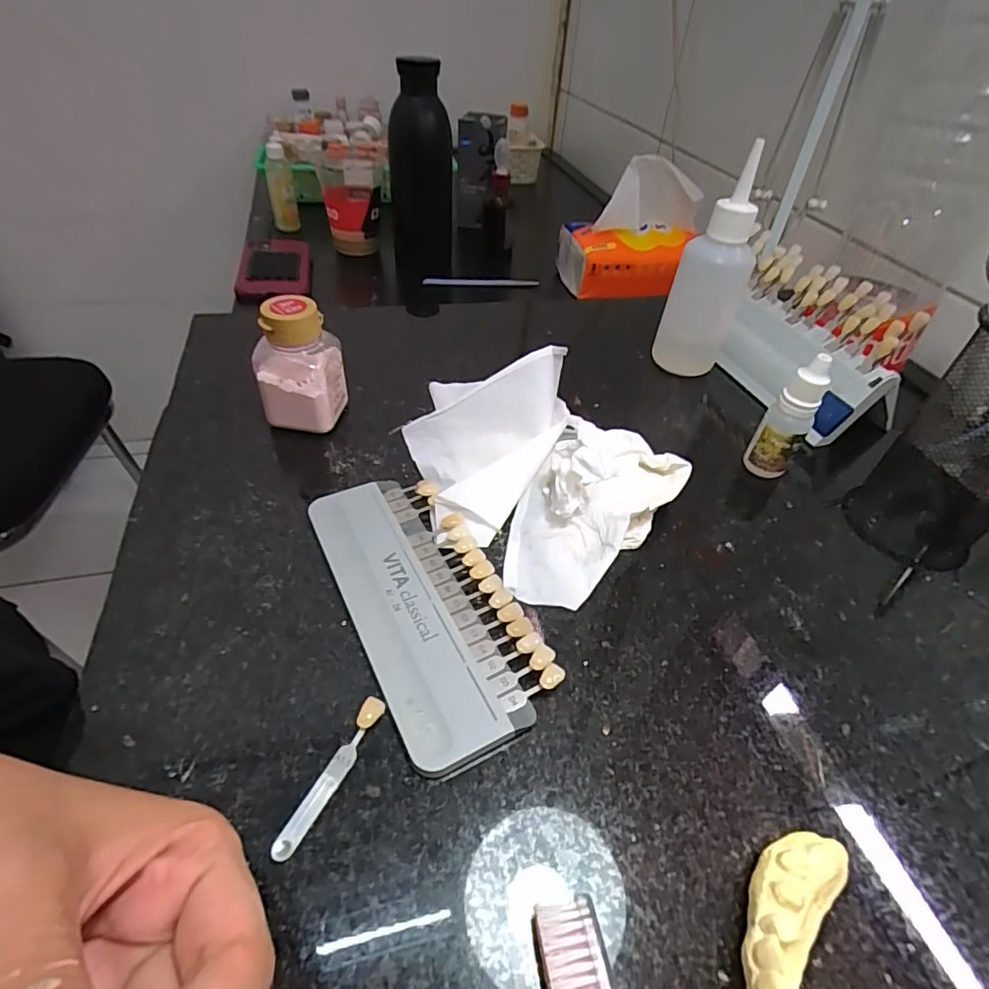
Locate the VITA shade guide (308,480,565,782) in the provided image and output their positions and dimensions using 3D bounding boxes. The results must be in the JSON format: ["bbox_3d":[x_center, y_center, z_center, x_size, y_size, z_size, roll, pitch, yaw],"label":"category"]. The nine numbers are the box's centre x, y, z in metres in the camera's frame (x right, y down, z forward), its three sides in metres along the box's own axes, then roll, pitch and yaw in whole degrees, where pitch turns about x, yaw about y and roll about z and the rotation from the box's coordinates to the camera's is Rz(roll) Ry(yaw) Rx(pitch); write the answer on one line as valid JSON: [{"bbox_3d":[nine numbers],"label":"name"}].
[{"bbox_3d":[-0.032,0.045,0.246,0.066,0.010,0.147,-19,49,-24],"label":"VITA shade guide"}]

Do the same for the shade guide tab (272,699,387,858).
[{"bbox_3d":[-0.057,0.097,0.190,0.008,0.006,0.056,20,45,15],"label":"shade guide tab"}]

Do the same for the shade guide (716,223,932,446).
[{"bbox_3d":[0.207,-0.114,0.388,0.062,0.080,0.160,-14,47,-19],"label":"shade guide"}]

